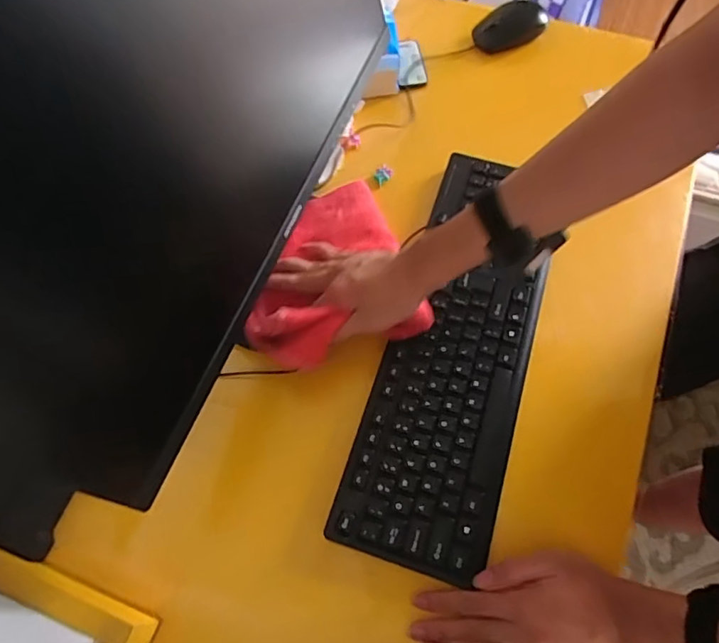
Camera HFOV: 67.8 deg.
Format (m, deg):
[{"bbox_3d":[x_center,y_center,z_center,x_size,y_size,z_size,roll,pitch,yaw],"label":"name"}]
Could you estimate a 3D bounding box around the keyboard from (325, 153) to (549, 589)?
[{"bbox_3d":[0.097,0.013,0.526,0.132,0.017,0.429,15,66,10],"label":"keyboard"}]

